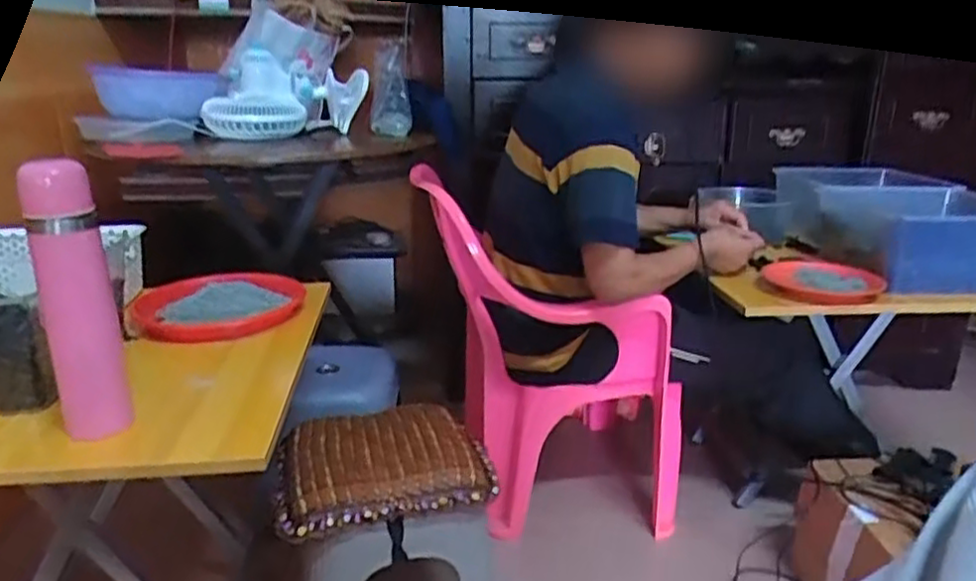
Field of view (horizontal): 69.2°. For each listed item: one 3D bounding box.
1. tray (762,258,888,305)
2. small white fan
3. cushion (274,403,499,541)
[{"bbox_3d":[0.591,-0.018,1.254,0.190,0.024,0.187,1,18,0],"label":"tray"},{"bbox_3d":[-0.428,-0.411,1.488,0.319,0.156,0.155,-7,20,-23],"label":"small white fan"},{"bbox_3d":[-0.158,0.253,1.049,0.301,0.051,0.246,-5,19,-16],"label":"cushion"}]

